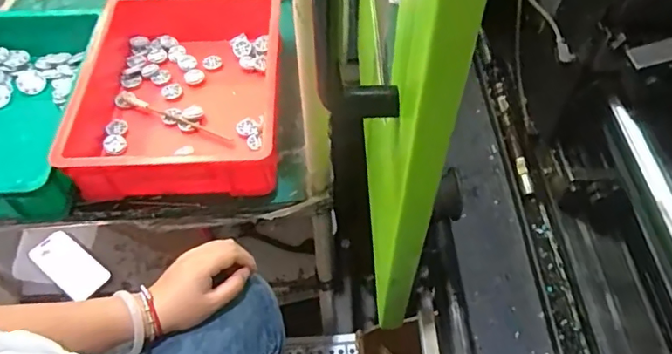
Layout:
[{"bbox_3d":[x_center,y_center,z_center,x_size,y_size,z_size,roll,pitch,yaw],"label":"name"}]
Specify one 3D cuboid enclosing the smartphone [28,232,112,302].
[{"bbox_3d":[-0.480,0.162,0.968,0.080,0.004,0.127,-42,103,-2],"label":"smartphone"}]

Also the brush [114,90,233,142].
[{"bbox_3d":[-0.241,-0.084,0.777,0.200,0.008,0.027,24,57,18],"label":"brush"}]

